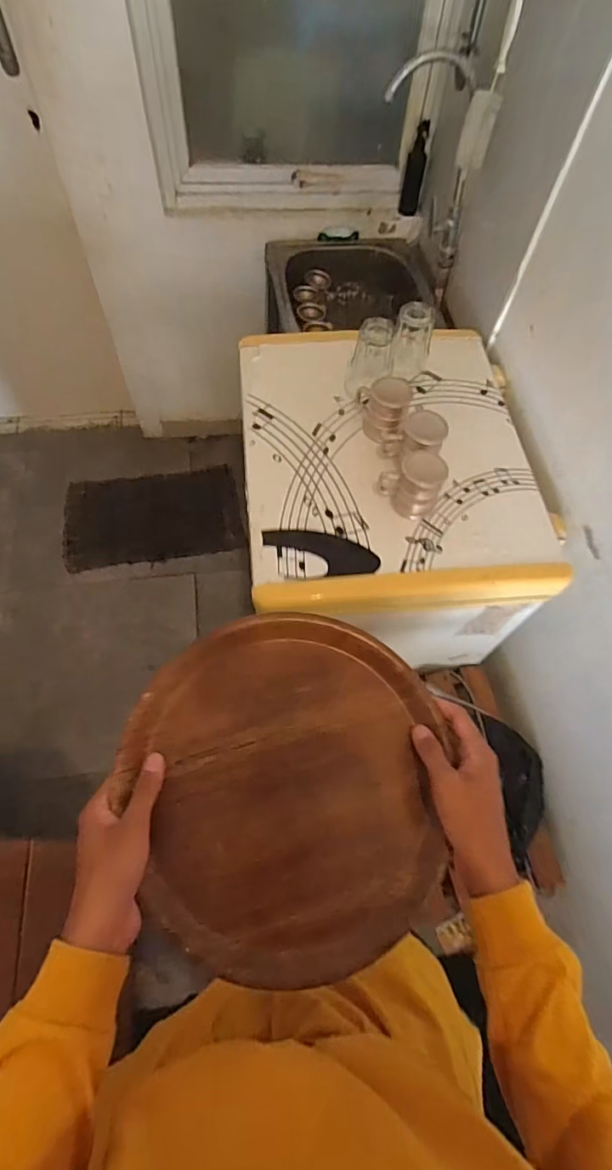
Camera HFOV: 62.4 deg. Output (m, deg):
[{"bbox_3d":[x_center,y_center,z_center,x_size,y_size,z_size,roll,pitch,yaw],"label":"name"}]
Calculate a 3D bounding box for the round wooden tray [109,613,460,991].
[{"bbox_3d":[-0.008,0.169,0.450,0.273,0.043,0.290,2,63,-3],"label":"round wooden tray"}]

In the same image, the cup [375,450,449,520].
[{"bbox_3d":[0.173,-0.172,0.837,0.097,0.101,0.061,36,66,14],"label":"cup"}]

